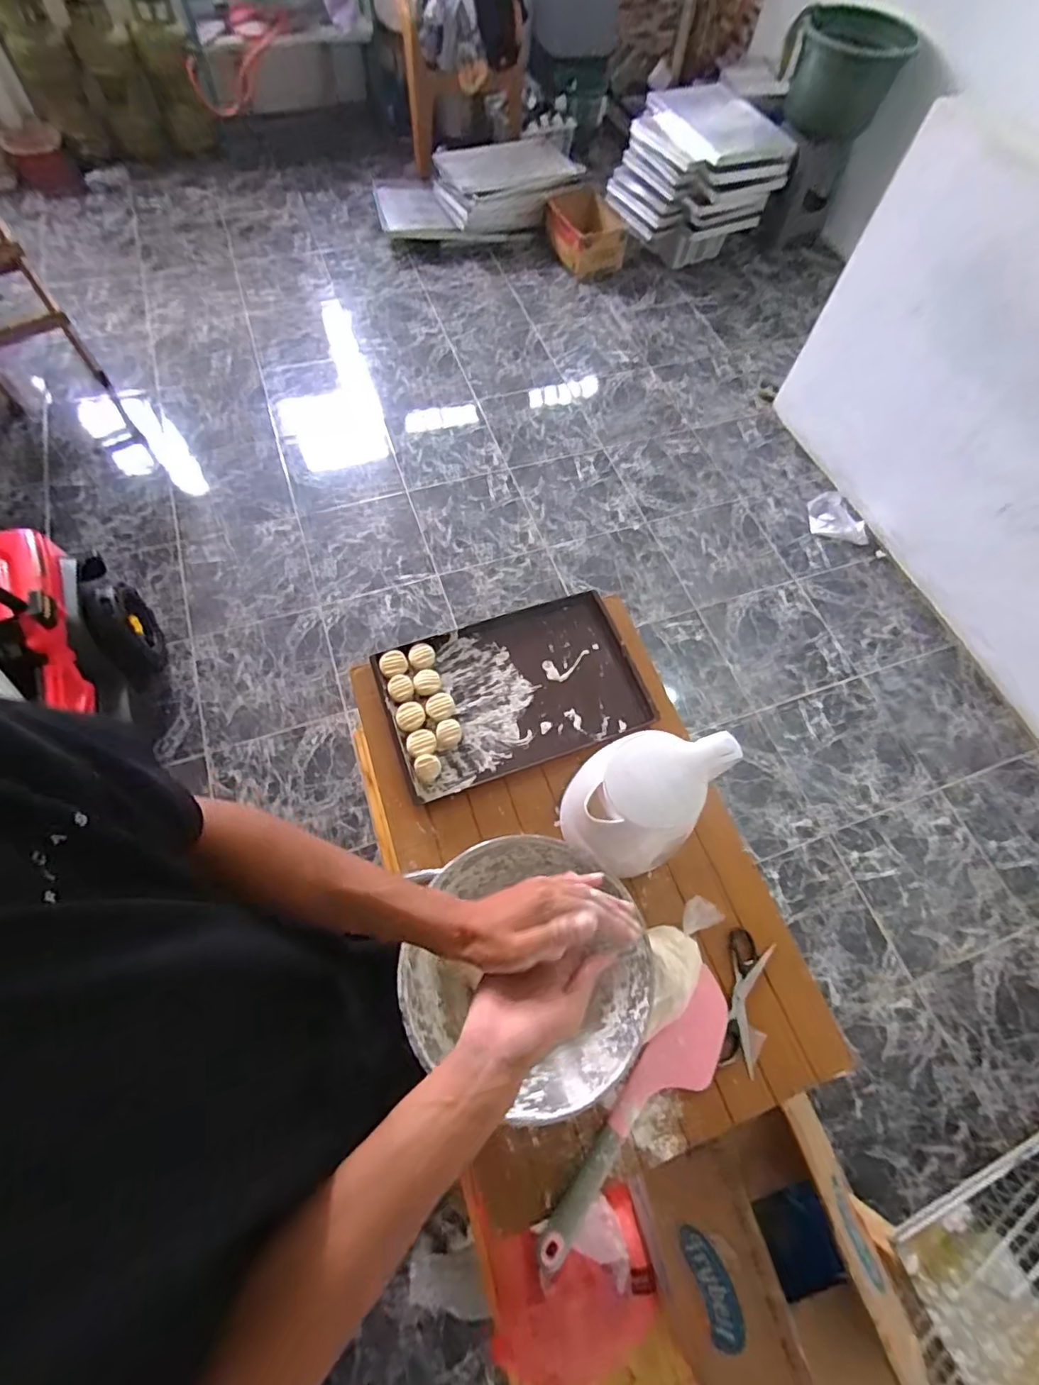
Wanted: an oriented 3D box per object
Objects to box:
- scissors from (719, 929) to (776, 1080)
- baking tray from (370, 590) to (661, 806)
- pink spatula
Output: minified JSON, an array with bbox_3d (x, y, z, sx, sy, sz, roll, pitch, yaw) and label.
[{"bbox_3d":[0.270,0.370,0.647,0.050,0.006,0.148,19,66,5],"label":"scissors"},{"bbox_3d":[-0.008,-0.006,0.791,0.364,0.028,0.235,-18,68,-10],"label":"baking tray"},{"bbox_3d":[0.136,0.455,0.586,0.321,0.035,0.067,-40,74,-19],"label":"pink spatula"}]

